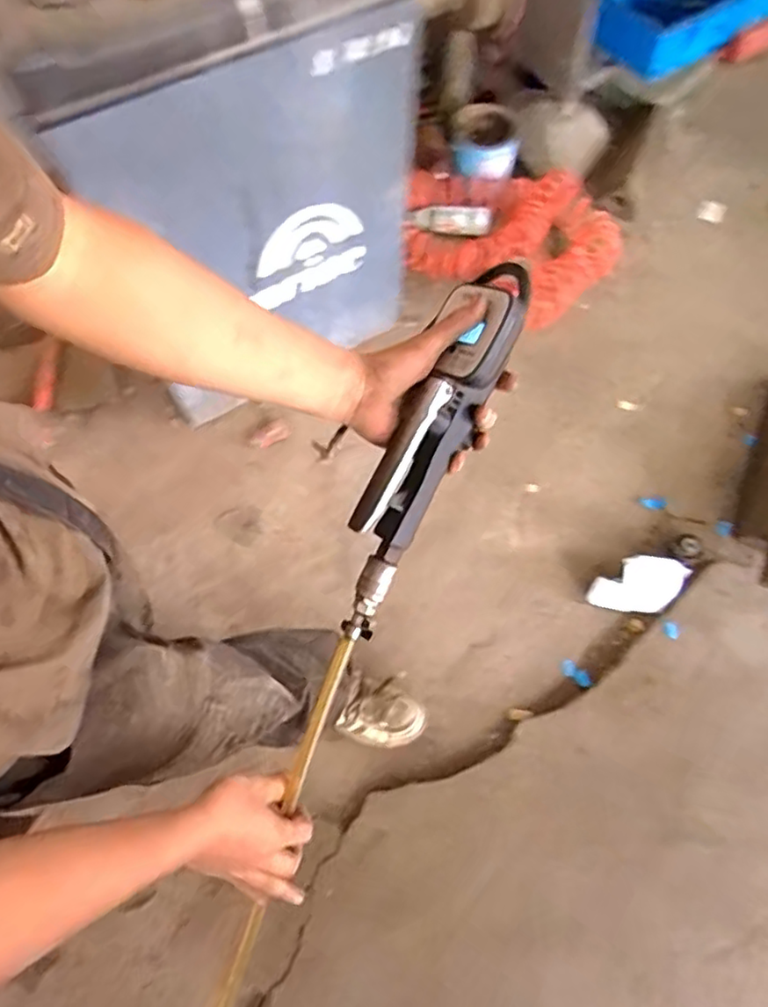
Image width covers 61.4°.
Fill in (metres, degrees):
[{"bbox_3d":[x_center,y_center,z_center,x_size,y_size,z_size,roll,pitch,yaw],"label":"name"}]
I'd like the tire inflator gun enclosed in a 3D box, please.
[{"bbox_3d":[0.031,-0.036,0.546,0.057,0.062,0.328,26,100,9],"label":"tire inflator gun"}]

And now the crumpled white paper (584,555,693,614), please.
[{"bbox_3d":[0.524,0.165,1.331,0.202,0.030,0.111,0,87,-2],"label":"crumpled white paper"}]

